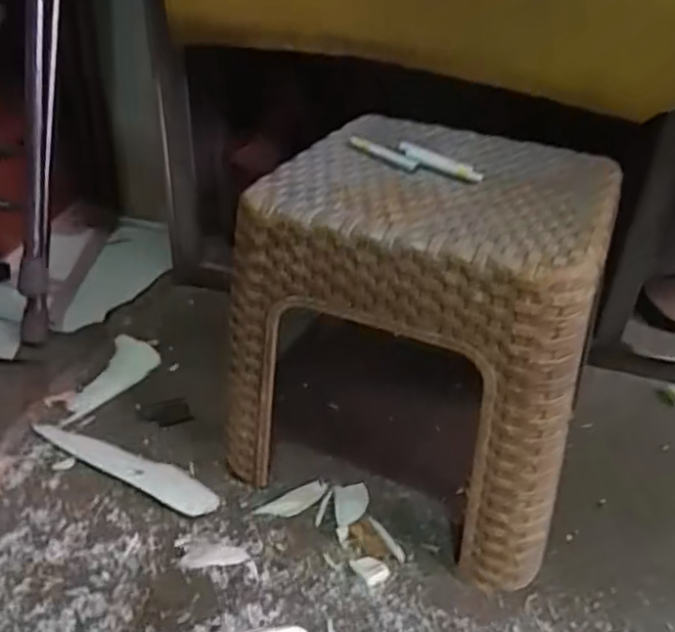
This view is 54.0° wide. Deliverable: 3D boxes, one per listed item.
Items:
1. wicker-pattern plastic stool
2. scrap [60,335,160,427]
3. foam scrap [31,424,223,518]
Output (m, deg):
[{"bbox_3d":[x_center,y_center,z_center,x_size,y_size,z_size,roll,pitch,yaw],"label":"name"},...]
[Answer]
[{"bbox_3d":[0.089,0.005,0.652,0.305,0.298,0.305,16,36,19],"label":"wicker-pattern plastic stool"},{"bbox_3d":[-0.269,0.079,0.791,0.063,0.015,0.153,12,35,10],"label":"scrap"},{"bbox_3d":[-0.217,0.151,0.676,0.224,0.011,0.037,20,37,21],"label":"foam scrap"}]

